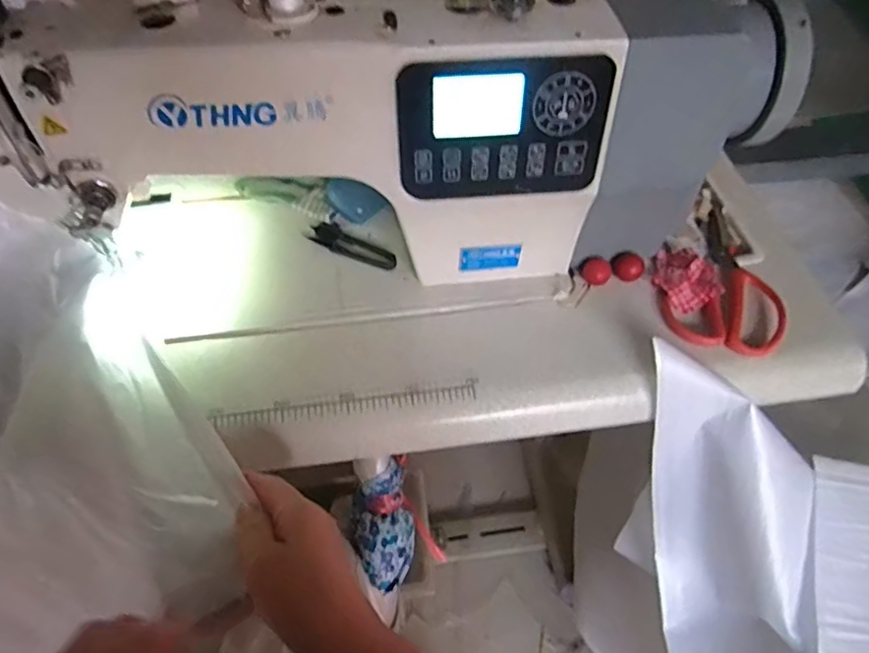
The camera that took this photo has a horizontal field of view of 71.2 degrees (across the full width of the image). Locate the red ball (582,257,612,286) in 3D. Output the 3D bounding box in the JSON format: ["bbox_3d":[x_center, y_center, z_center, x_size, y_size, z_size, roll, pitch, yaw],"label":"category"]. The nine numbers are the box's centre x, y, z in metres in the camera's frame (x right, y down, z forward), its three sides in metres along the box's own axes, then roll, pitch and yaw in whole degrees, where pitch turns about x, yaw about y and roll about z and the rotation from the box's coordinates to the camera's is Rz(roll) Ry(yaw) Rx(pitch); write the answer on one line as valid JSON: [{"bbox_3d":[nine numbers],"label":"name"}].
[{"bbox_3d":[0.148,-0.050,0.553,0.025,0.018,0.021,21,56,14],"label":"red ball"}]

